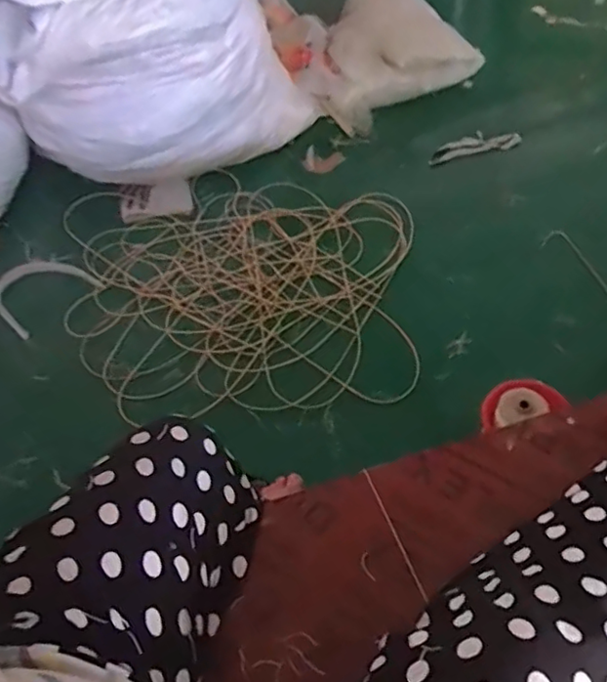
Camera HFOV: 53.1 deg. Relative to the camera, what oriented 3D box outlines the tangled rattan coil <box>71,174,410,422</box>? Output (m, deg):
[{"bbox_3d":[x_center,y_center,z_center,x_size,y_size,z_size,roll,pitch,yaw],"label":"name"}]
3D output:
[{"bbox_3d":[-0.195,-0.168,1.798,0.991,0.082,0.922,-1,54,2],"label":"tangled rattan coil"}]

